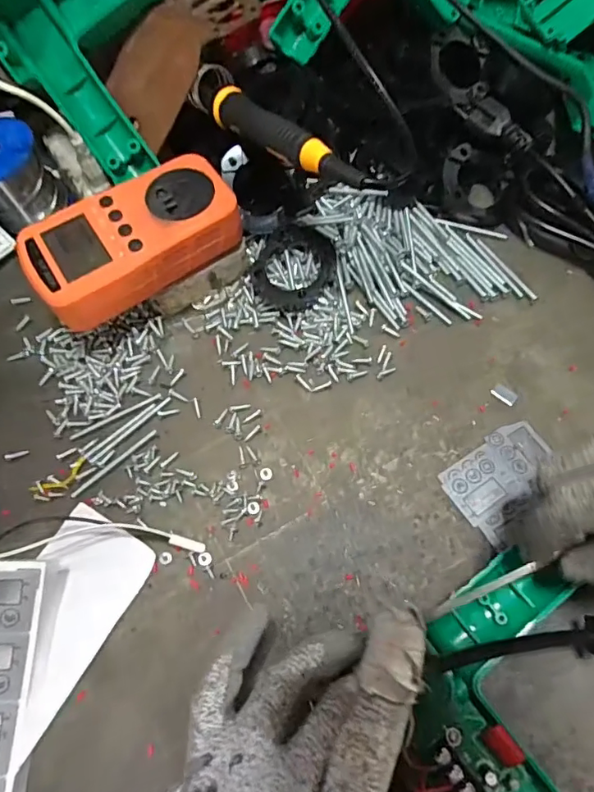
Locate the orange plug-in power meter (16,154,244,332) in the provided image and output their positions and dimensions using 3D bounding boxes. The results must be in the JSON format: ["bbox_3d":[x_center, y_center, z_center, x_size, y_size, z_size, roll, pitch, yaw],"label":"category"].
[{"bbox_3d":[-0.100,-0.098,0.309,0.124,0.028,0.064,-36,70,-13],"label":"orange plug-in power meter"}]

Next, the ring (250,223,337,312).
[{"bbox_3d":[-0.002,-0.088,0.343,0.057,0.023,0.056,-1,66,2],"label":"ring"}]

